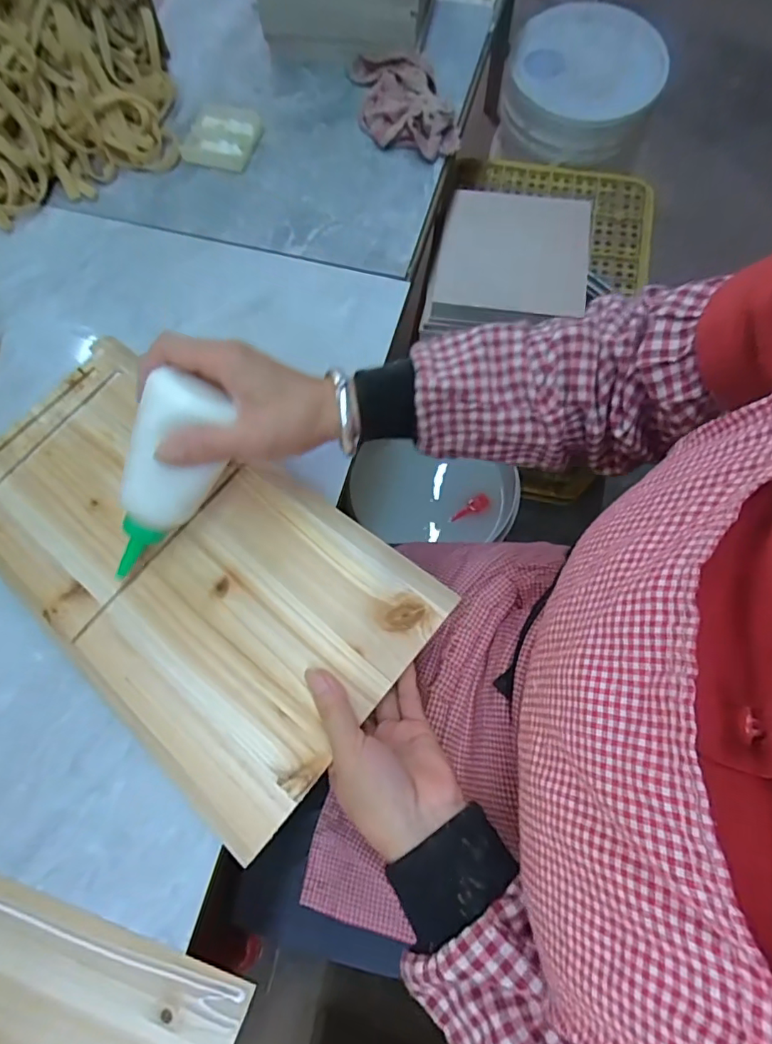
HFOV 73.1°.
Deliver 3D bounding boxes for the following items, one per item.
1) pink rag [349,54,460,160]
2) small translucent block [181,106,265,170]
[{"bbox_3d":[0.011,-0.450,0.555,0.085,0.030,0.159,-23,74,-5],"label":"pink rag"},{"bbox_3d":[-0.176,-0.415,0.560,0.074,0.011,0.082,14,74,6],"label":"small translucent block"}]

